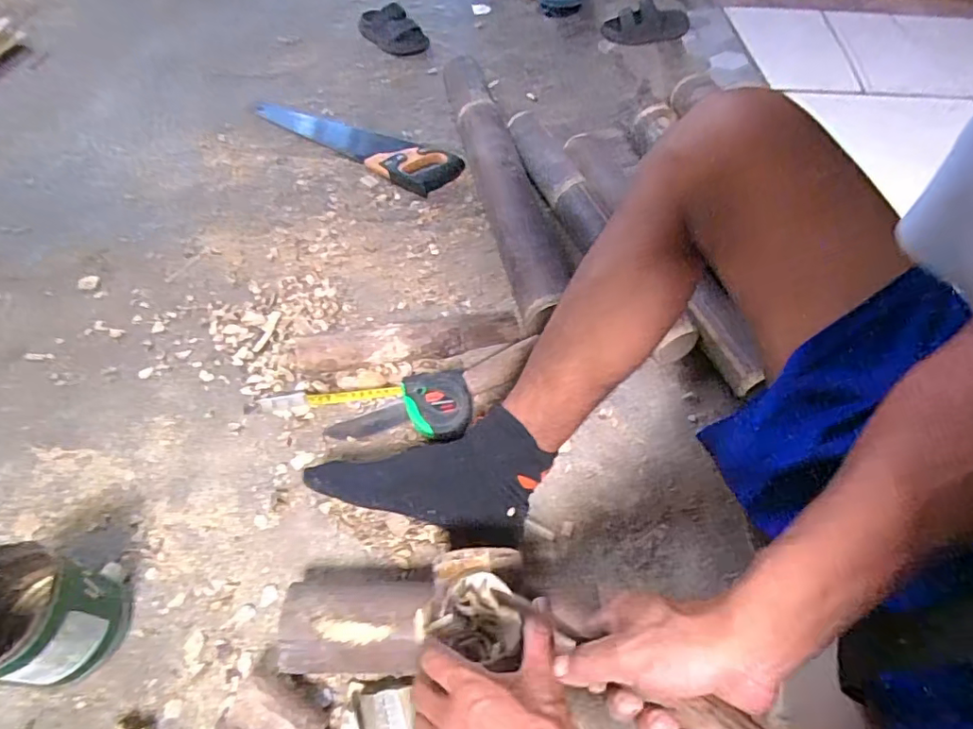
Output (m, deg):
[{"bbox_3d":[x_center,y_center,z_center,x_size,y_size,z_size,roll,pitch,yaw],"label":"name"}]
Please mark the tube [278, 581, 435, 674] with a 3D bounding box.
[{"bbox_3d":[-0.119,0.246,0.506,0.133,0.063,0.081,2,54,-3],"label":"tube"}]

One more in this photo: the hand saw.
[{"bbox_3d":[-0.232,-0.418,0.986,0.403,0.030,0.125,30,61,16],"label":"hand saw"}]

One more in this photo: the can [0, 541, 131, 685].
[{"bbox_3d":[-0.388,0.219,0.466,0.103,0.125,0.094,2,54,-3],"label":"can"}]

